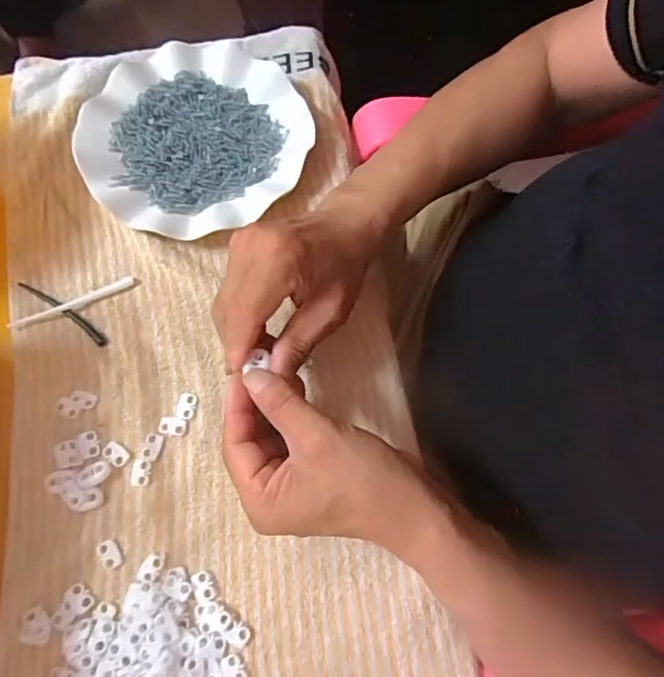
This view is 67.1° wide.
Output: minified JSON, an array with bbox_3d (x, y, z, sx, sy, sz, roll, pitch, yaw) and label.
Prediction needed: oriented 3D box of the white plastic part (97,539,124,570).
[{"bbox_3d":[-0.147,0.143,0.330,0.013,0.004,0.019,-35,76,-11],"label":"white plastic part"}]

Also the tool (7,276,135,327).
[{"bbox_3d":[-0.199,-0.026,0.384,0.095,0.007,0.009,-25,74,-8],"label":"tool"}]

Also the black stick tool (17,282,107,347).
[{"bbox_3d":[-0.205,-0.021,0.382,0.085,0.005,0.009,34,75,10],"label":"black stick tool"}]

